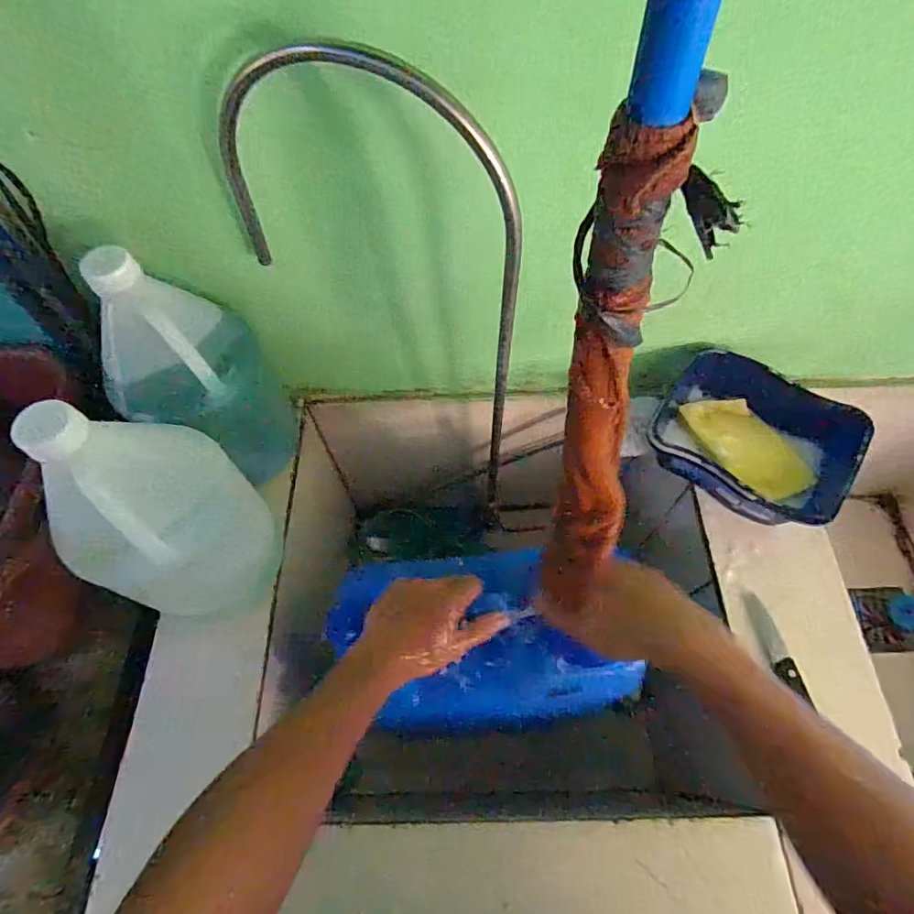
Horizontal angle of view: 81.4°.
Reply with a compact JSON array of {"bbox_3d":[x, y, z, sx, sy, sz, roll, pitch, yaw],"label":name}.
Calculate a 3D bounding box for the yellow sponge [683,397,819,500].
[{"bbox_3d":[0.335,-0.013,0.620,0.088,0.012,0.143,-24,63,-11],"label":"yellow sponge"}]

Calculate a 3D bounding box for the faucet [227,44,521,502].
[{"bbox_3d":[-0.063,-0.116,0.560,0.243,0.561,0.032,12,62,8],"label":"faucet"}]

